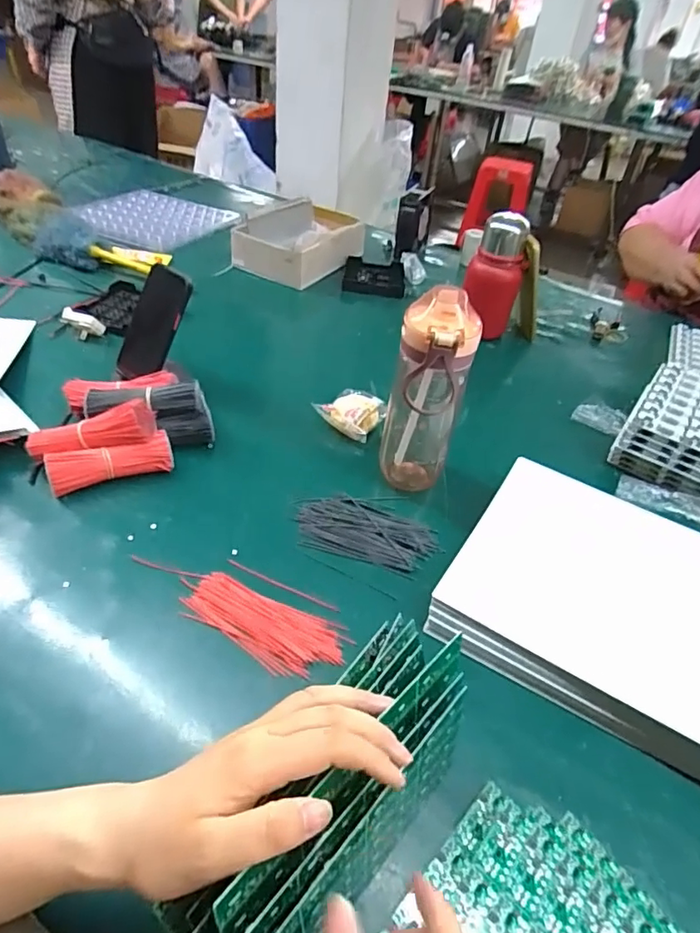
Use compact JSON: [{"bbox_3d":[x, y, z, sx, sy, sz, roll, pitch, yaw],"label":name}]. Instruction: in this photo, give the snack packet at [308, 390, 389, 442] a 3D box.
[{"bbox_3d":[0.002,-0.070,0.681,0.071,0.032,0.061,29,46,23],"label":"snack packet"}]

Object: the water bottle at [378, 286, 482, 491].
[{"bbox_3d":[0.076,-0.069,0.549,0.070,0.210,0.076,11,42,3],"label":"water bottle"}]

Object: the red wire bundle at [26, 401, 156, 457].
[{"bbox_3d":[-0.269,-0.038,0.560,0.124,0.034,0.039,-9,44,-18],"label":"red wire bundle"}]

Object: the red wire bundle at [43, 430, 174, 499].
[{"bbox_3d":[-0.249,-0.003,0.567,0.119,0.036,0.037,-15,46,-24],"label":"red wire bundle"}]

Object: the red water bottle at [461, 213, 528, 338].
[{"bbox_3d":[0.223,-0.294,0.844,0.084,0.168,0.065,27,45,21],"label":"red water bottle"}]

